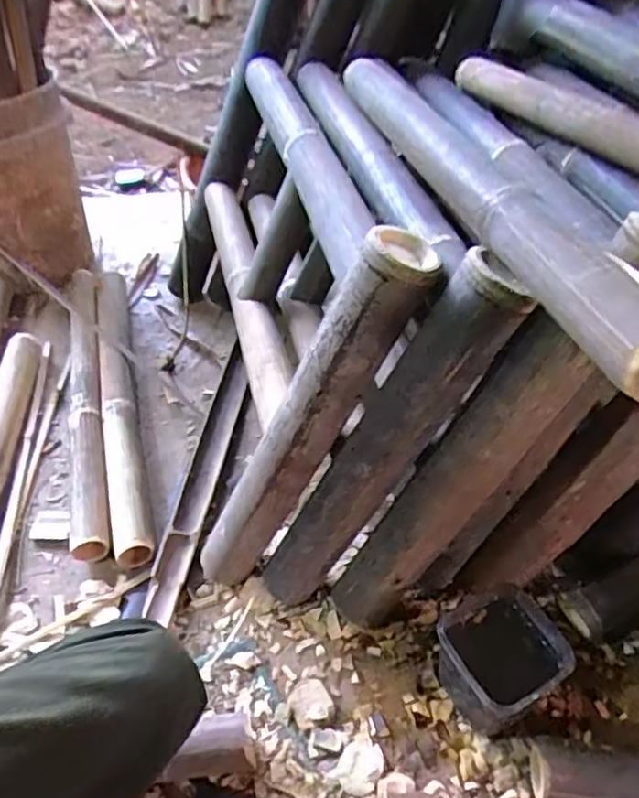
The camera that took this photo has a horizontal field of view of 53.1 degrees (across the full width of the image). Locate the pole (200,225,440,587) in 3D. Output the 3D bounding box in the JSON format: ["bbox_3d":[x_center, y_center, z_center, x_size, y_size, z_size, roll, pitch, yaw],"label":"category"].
[{"bbox_3d":[-0.028,0.044,0.706,0.076,0.504,0.075,8,40,-30],"label":"pole"}]

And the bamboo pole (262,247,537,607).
[{"bbox_3d":[0.056,0.071,0.681,0.066,0.496,0.065,7,40,-31],"label":"bamboo pole"}]

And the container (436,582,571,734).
[{"bbox_3d":[0.191,0.293,0.707,0.110,0.132,0.117,-23,50,-20],"label":"container"}]

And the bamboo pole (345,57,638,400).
[{"bbox_3d":[0.127,-0.208,0.586,0.052,0.061,0.577,-14,48,-13],"label":"bamboo pole"}]

